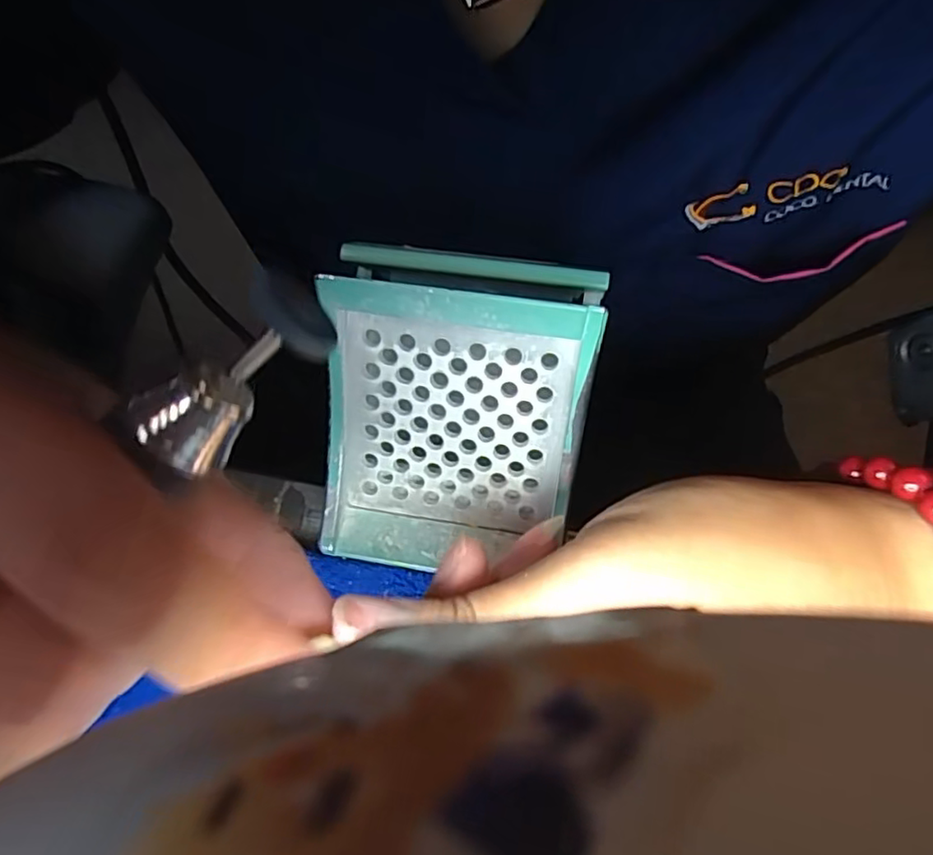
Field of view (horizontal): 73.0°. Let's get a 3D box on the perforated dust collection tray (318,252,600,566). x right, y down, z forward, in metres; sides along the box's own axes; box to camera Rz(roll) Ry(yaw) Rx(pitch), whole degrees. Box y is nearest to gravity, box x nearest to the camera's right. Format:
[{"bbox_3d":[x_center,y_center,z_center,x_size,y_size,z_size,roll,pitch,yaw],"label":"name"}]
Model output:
[{"bbox_3d":[-0.004,-0.004,0.188,0.072,0.094,0.031,9,26,5],"label":"perforated dust collection tray"}]

